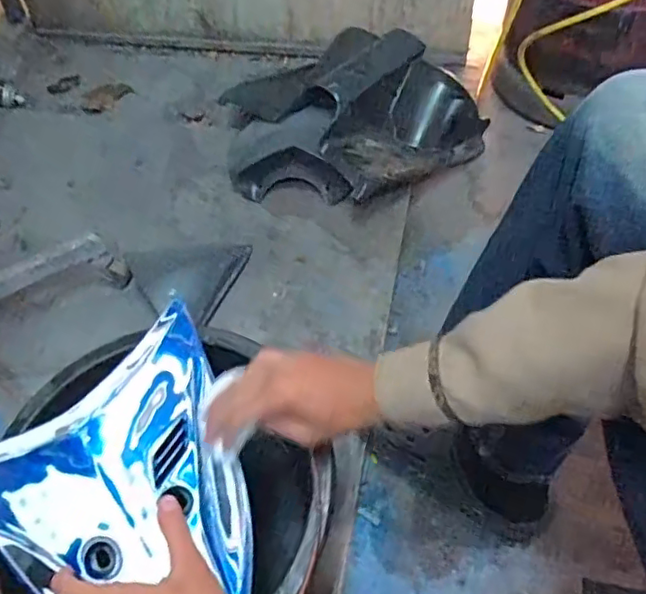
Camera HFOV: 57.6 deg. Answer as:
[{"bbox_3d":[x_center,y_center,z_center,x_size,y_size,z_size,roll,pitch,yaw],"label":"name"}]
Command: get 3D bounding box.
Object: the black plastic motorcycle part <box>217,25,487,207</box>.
[{"bbox_3d":[0.055,-0.310,1.039,0.446,0.135,0.307,-6,58,1],"label":"black plastic motorcycle part"}]

